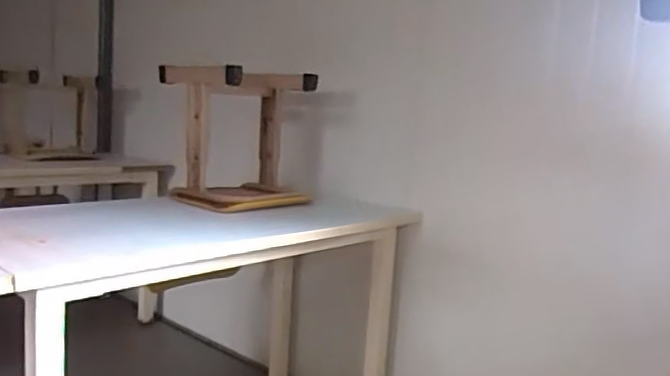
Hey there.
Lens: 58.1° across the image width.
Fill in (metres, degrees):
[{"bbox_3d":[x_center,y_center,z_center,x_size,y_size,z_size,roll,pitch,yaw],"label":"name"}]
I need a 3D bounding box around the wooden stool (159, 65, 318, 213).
[{"bbox_3d":[-0.280,-0.151,1.838,0.371,0.403,0.310,-4,10,-41],"label":"wooden stool"}]

